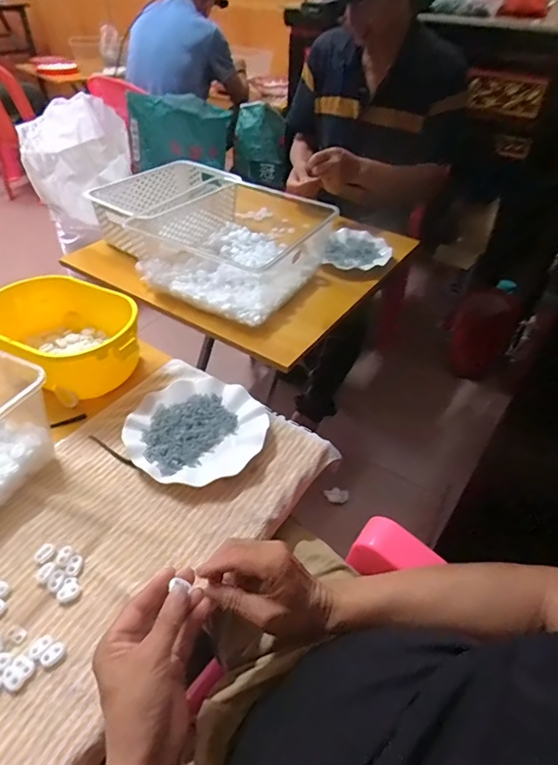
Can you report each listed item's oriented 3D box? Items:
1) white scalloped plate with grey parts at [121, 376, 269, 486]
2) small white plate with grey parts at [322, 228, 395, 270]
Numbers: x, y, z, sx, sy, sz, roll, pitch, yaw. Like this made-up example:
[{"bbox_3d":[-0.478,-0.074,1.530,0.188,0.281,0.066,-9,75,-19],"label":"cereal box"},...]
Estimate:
[{"bbox_3d":[-0.113,0.063,0.614,0.175,0.027,0.168,1,43,-1],"label":"white scalloped plate with grey parts"},{"bbox_3d":[0.184,-0.310,1.053,0.148,0.032,0.191,11,44,9],"label":"small white plate with grey parts"}]

